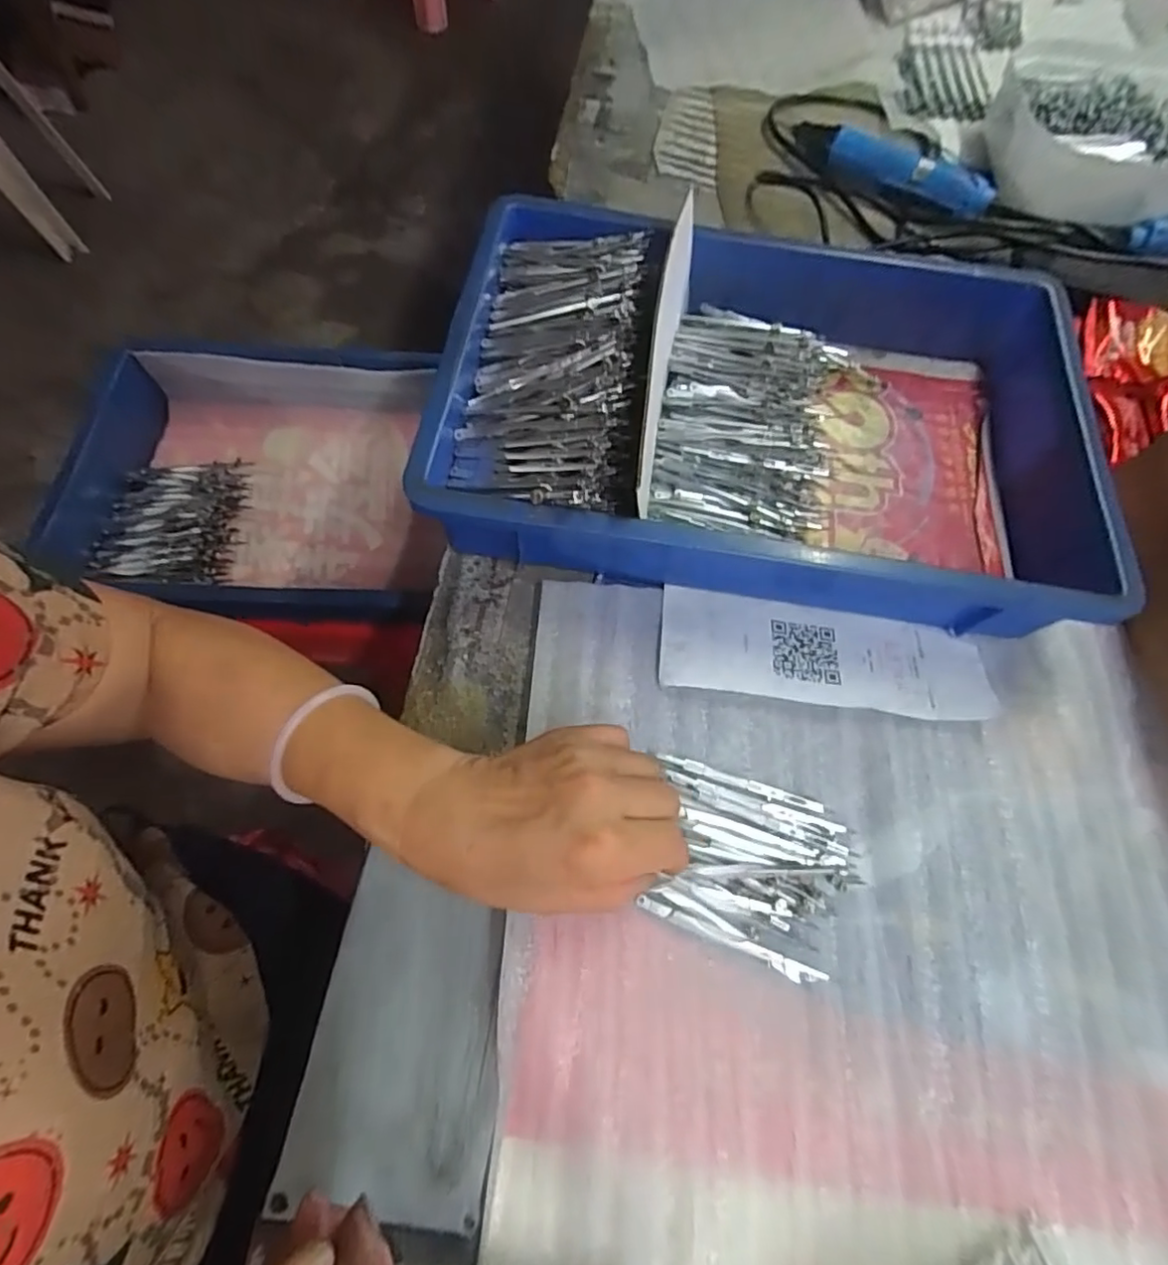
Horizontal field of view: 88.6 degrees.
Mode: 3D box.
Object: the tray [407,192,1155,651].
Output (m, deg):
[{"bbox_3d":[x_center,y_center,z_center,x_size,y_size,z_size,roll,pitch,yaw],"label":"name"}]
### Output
[{"bbox_3d":[0.127,-0.155,0.419,0.412,0.088,0.279,8,66,1],"label":"tray"}]

